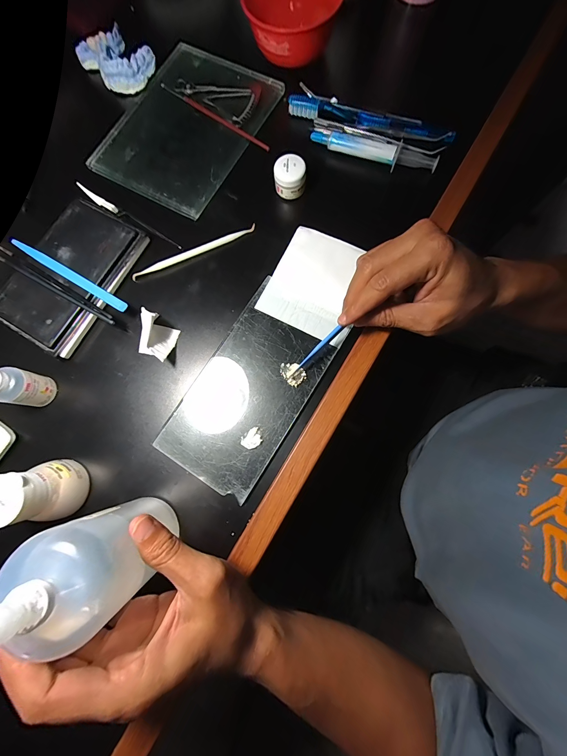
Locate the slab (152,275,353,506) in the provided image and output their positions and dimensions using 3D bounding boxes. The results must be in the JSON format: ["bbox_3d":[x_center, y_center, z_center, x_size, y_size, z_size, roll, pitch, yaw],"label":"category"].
[{"bbox_3d":[-0.027,0.004,0.283,0.100,0.005,0.197,32,82,6],"label":"slab"}]

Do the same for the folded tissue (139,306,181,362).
[{"bbox_3d":[-0.124,-0.042,0.285,0.036,0.030,0.048,10,80,3],"label":"folded tissue"}]

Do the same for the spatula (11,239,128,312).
[{"bbox_3d":[-0.212,-0.103,0.293,0.137,0.004,0.010,31,82,6],"label":"spatula"}]

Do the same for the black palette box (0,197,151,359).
[{"bbox_3d":[-0.215,-0.106,0.304,0.096,0.022,0.151,32,82,7],"label":"black palette box"}]

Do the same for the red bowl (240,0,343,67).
[{"bbox_3d":[0.010,-0.412,0.336,0.100,0.047,0.106,0,80,1],"label":"red bowl"}]

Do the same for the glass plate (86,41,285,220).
[{"bbox_3d":[-0.116,-0.297,0.344,0.159,0.011,0.199,29,82,6],"label":"glass plate"}]

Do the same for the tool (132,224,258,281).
[{"bbox_3d":[-0.094,-0.134,0.315,0.138,0.005,0.009,-24,80,-3],"label":"tool"}]

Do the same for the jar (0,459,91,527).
[{"bbox_3d":[-0.200,0.094,0.242,0.042,0.062,0.047,-11,80,-1],"label":"jar"}]

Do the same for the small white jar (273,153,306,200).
[{"bbox_3d":[0.006,-0.211,0.312,0.031,0.028,0.030,0,80,1],"label":"small white jar"}]

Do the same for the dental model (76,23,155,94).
[{"bbox_3d":[-0.204,-0.390,0.364,0.084,0.034,0.060,40,83,8],"label":"dental model"}]

